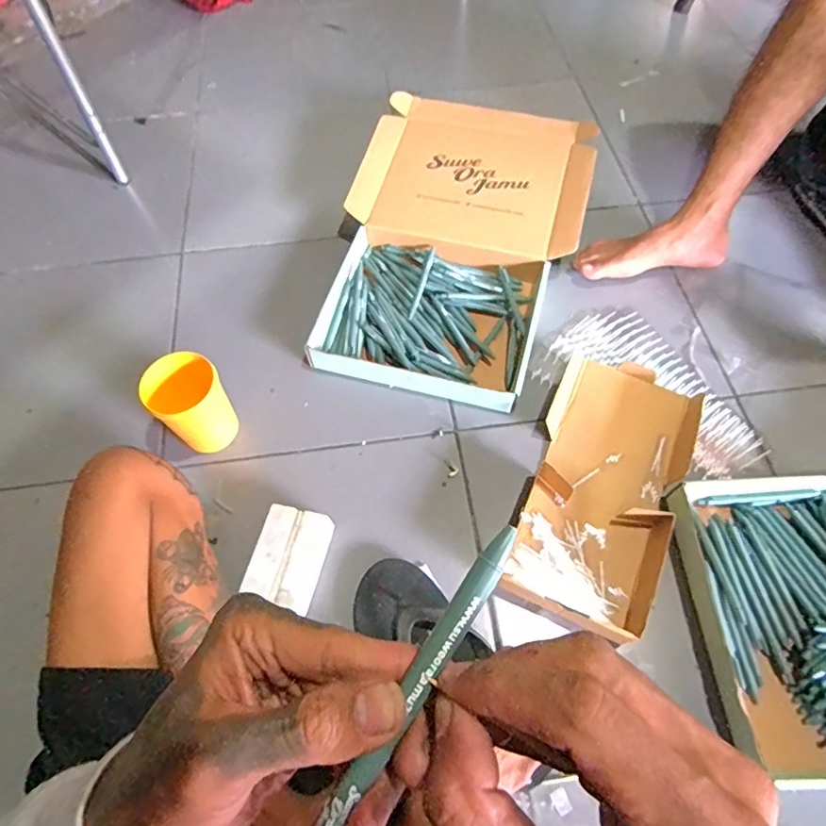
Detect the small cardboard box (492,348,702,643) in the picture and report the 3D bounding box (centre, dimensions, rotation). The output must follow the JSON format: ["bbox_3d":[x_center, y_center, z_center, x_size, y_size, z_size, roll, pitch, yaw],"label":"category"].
[{"bbox_3d":[0.249,0.083,0.680,0.186,0.046,0.369,22,68,13],"label":"small cardboard box"}]

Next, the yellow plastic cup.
[{"bbox_3d":[-0.281,-0.009,0.688,0.083,0.125,0.086,-1,65,3],"label":"yellow plastic cup"}]

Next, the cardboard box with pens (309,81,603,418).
[{"bbox_3d":[0.068,-0.284,0.842,0.371,0.066,0.550,13,66,9],"label":"cardboard box with pens"}]

